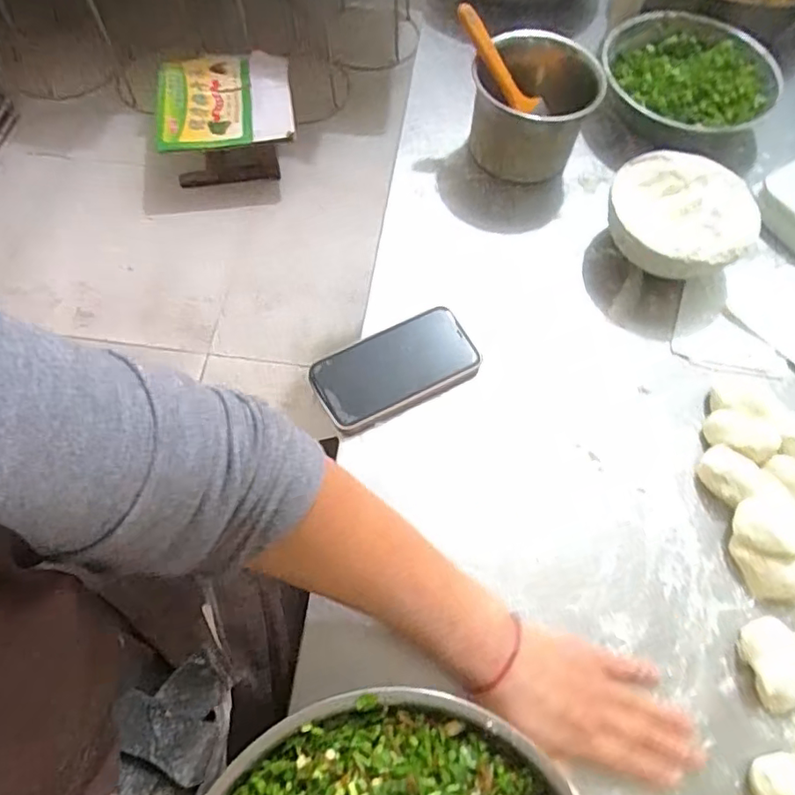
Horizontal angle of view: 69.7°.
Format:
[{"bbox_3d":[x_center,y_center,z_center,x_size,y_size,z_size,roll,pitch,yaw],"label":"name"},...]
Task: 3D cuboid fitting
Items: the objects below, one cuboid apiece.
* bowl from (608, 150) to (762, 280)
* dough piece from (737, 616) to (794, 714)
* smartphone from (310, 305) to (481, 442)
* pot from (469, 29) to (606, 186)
[{"bbox_3d":[0.278,-0.173,0.577,0.137,0.073,0.135,1,65,-1],"label":"bowl"},{"bbox_3d":[0.279,0.196,0.420,0.038,0.025,0.061,-8,66,-5],"label":"dough piece"},{"bbox_3d":[-0.002,-0.027,0.523,0.145,0.015,0.078,-27,74,-7],"label":"smartphone"},{"bbox_3d":[0.144,-0.316,0.627,0.128,0.100,0.125,1,65,-1],"label":"pot"}]

